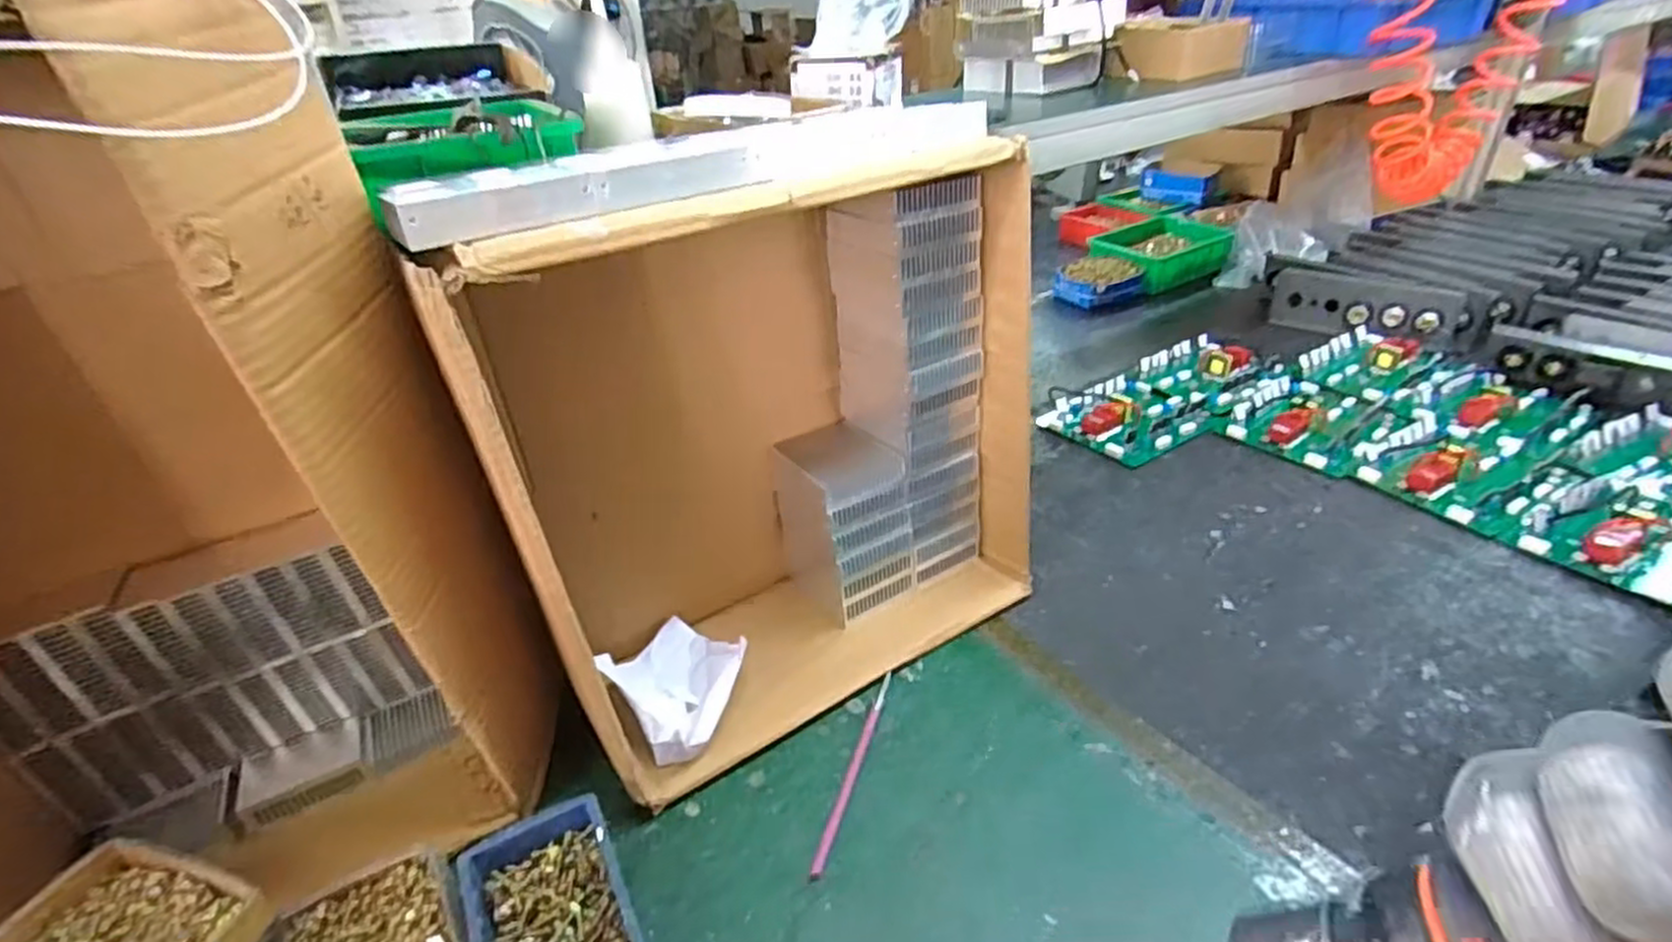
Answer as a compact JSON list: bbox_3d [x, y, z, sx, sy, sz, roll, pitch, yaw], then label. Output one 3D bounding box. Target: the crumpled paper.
[{"bbox_3d":[-0.137,0.176,0.659,0.106,0.061,0.136,-29,40,-33],"label":"crumpled paper"}]

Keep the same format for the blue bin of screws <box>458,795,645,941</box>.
[{"bbox_3d":[-0.182,0.296,0.505,0.096,0.052,0.157,-20,36,-23],"label":"blue bin of screws"}]

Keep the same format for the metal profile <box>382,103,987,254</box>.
[{"bbox_3d":[-0.061,-0.201,0.501,0.416,0.029,0.039,-23,37,-27],"label":"metal profile"}]

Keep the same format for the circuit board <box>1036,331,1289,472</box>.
[{"bbox_3d":[0.465,-0.107,1.090,0.367,0.036,0.180,-19,36,-22],"label":"circuit board"}]

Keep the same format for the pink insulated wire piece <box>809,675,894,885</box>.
[{"bbox_3d":[0.015,0.234,0.613,0.010,0.012,0.183,8,35,18],"label":"pink insulated wire piece"}]

